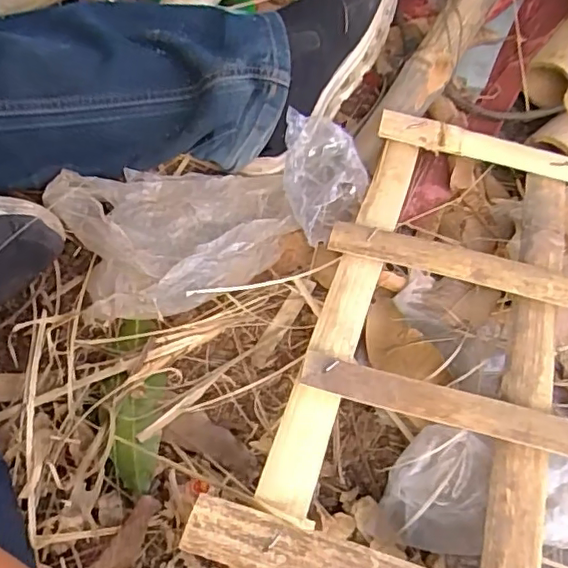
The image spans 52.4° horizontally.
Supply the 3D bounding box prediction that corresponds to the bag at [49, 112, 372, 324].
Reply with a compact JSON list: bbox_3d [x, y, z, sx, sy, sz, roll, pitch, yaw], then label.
[{"bbox_3d":[-0.054,-0.064,0.505,0.267,0.048,0.152,-22,58,-11],"label":"bag"}]

